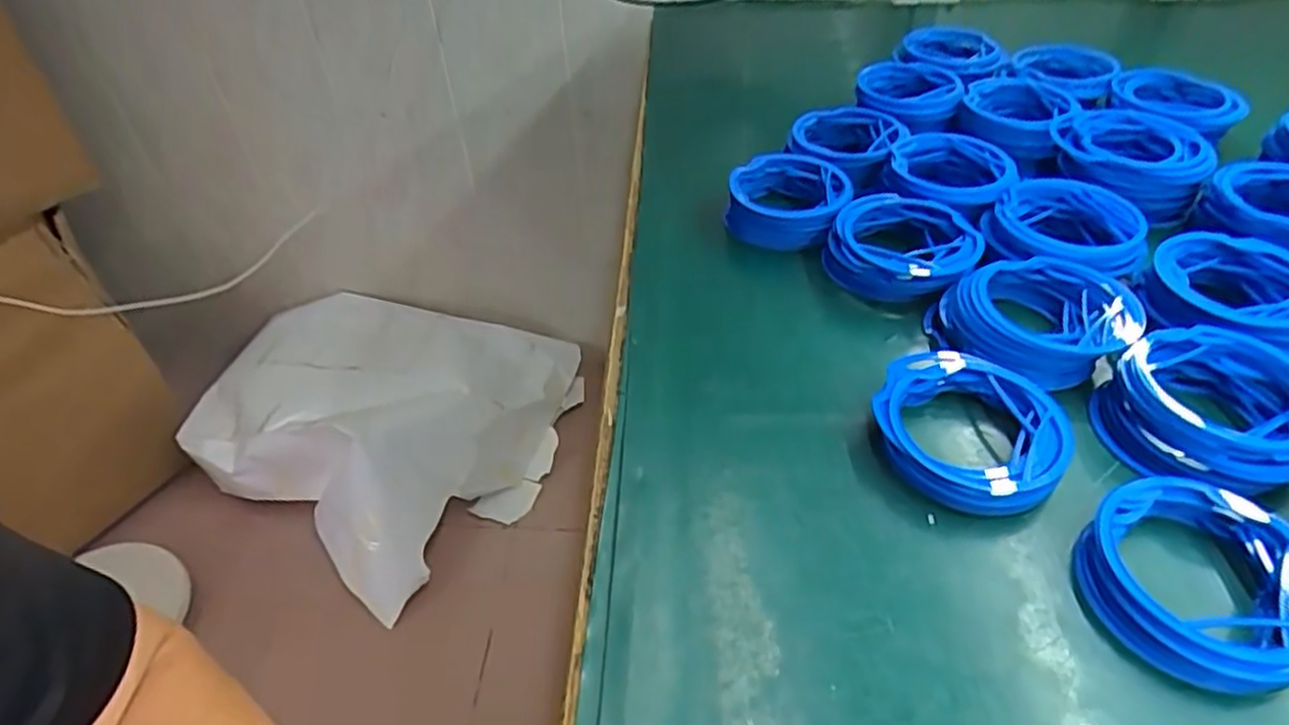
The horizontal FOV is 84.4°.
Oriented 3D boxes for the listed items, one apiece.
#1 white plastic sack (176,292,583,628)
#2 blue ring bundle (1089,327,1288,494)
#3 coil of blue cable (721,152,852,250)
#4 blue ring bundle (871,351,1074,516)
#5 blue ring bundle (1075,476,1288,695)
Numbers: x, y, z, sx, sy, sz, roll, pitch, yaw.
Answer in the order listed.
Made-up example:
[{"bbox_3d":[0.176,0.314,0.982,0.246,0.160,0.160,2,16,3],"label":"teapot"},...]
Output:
[{"bbox_3d":[-0.478,0.089,1.387,0.596,0.223,0.584,23,48,25],"label":"white plastic sack"},{"bbox_3d":[0.316,0.028,0.403,0.104,0.042,0.100,25,49,27],"label":"blue ring bundle"},{"bbox_3d":[0.116,-0.129,0.579,0.096,0.048,0.090,10,44,13],"label":"coil of blue cable"},{"bbox_3d":[0.183,0.039,0.405,0.100,0.026,0.097,-1,43,1],"label":"blue ring bundle"},{"bbox_3d":[0.265,0.103,0.338,0.098,0.028,0.094,-1,43,1],"label":"blue ring bundle"}]

